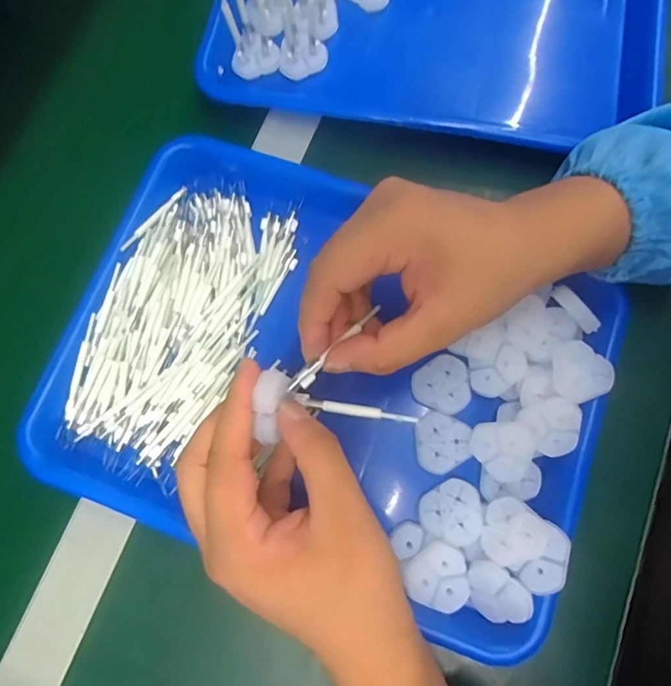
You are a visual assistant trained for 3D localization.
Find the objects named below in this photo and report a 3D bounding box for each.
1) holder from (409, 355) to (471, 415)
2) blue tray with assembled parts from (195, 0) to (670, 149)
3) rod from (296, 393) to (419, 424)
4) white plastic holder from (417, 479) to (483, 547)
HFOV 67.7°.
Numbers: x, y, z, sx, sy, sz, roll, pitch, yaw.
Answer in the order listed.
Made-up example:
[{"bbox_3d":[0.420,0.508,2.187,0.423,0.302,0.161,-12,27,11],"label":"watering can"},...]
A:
[{"bbox_3d":[0.070,0.027,0.320,0.036,0.004,0.036,-1,77,3],"label":"holder"},{"bbox_3d":[0.086,-0.277,0.375,0.327,0.076,0.249,10,77,5],"label":"blue tray with assembled parts"},{"bbox_3d":[0.010,0.033,0.250,0.061,0.004,0.006,9,75,13],"label":"rod"},{"bbox_3d":[0.071,0.100,0.300,0.036,0.004,0.036,-7,63,14],"label":"white plastic holder"}]

